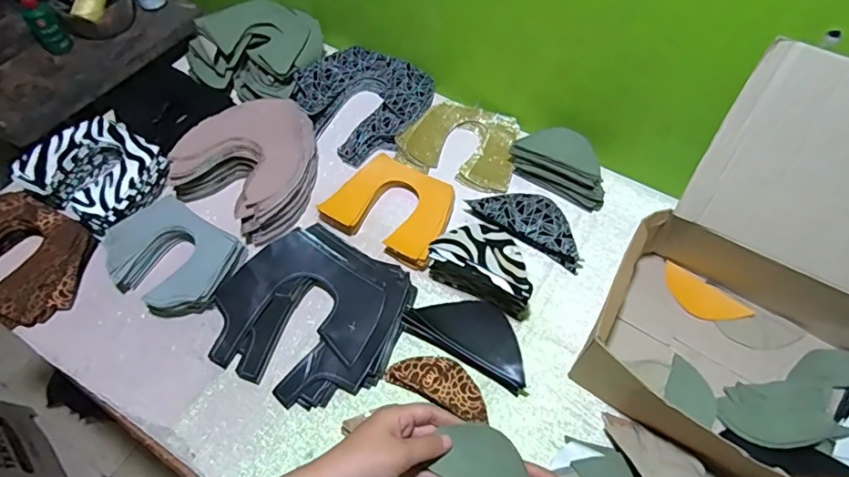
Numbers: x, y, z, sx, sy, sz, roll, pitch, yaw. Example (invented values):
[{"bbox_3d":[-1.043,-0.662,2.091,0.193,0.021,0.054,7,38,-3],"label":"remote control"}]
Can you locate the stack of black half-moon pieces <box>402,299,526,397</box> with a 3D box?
[{"bbox_3d":[0.056,0.108,0.579,0.149,0.033,0.074,28,62,16],"label":"stack of black half-moon pieces"}]

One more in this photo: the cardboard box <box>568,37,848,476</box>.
[{"bbox_3d":[0.373,0.055,0.472,0.333,0.243,0.322,28,63,19],"label":"cardboard box"}]

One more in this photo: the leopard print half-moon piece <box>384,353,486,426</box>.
[{"bbox_3d":[0.018,0.156,0.553,0.115,0.017,0.049,24,61,14],"label":"leopard print half-moon piece"}]

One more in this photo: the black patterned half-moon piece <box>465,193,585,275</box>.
[{"bbox_3d":[0.139,-0.024,0.662,0.157,0.026,0.074,26,61,15],"label":"black patterned half-moon piece"}]

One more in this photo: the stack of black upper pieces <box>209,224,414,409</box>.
[{"bbox_3d":[-0.132,0.085,0.588,0.206,0.027,0.189,27,62,15],"label":"stack of black upper pieces"}]

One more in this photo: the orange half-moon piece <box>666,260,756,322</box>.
[{"bbox_3d":[0.329,0.072,0.605,0.101,0.006,0.046,35,72,19],"label":"orange half-moon piece"}]

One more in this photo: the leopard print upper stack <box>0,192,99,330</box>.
[{"bbox_3d":[-0.505,0.022,0.632,0.181,0.038,0.137,25,61,14],"label":"leopard print upper stack"}]

